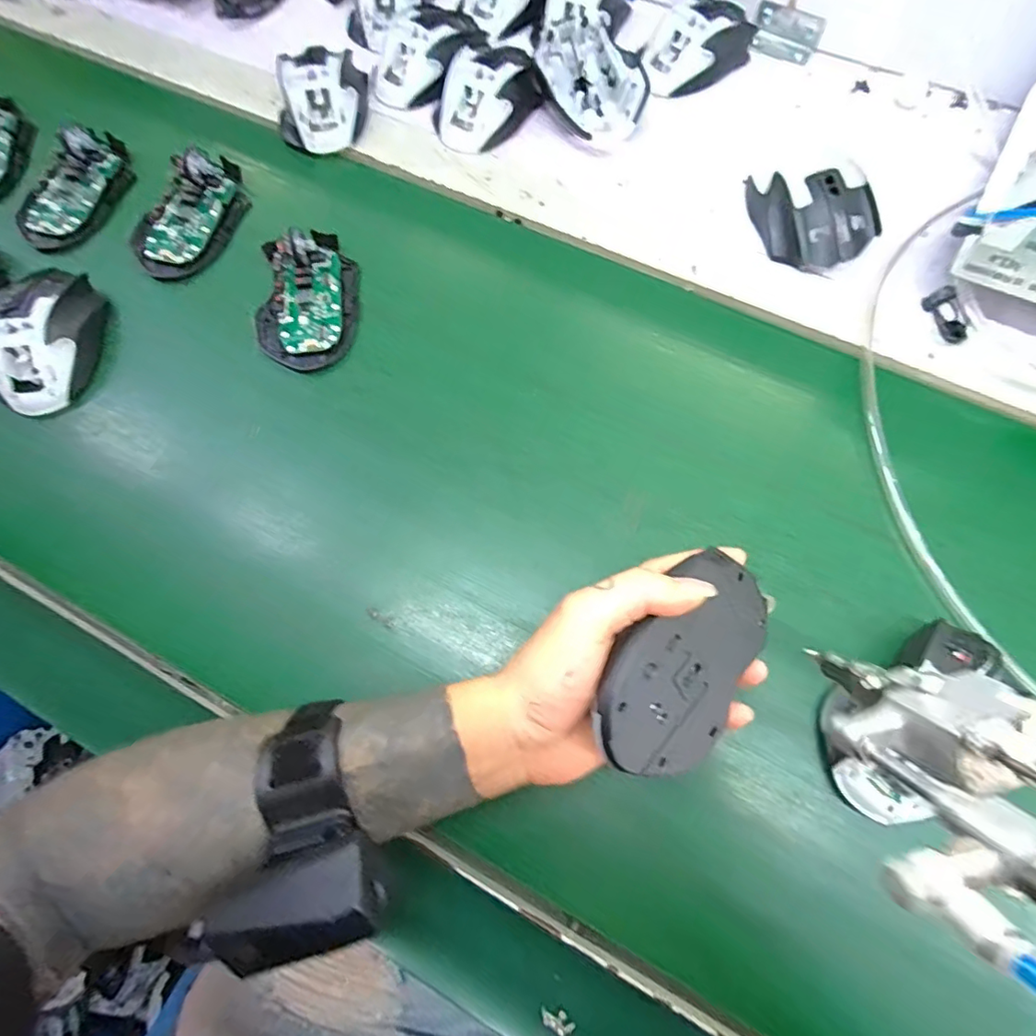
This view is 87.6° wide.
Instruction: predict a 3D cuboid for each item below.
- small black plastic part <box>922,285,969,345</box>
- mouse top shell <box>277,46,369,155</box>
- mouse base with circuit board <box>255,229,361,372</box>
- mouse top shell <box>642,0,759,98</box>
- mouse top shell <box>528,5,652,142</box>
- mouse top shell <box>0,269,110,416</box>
[{"bbox_3d":[0.303,-0.144,0.380,0.013,0.015,0.044,-14,72,-2],"label":"small black plastic part"},{"bbox_3d":[-0.165,-0.357,0.457,0.067,0.035,0.097,5,72,4],"label":"mouse top shell"},{"bbox_3d":[-0.157,-0.165,0.396,0.071,0.025,0.108,-2,72,2],"label":"mouse base with circuit board"},{"bbox_3d":[0.159,-0.415,0.468,0.115,0.033,0.065,-28,73,-7],"label":"mouse top shell"},{"bbox_3d":[0.059,-0.362,0.451,0.069,0.037,0.114,-30,73,-7],"label":"mouse top shell"},{"bbox_3d":[-0.340,-0.129,0.384,0.064,0.037,0.100,-12,72,0],"label":"mouse top shell"}]

